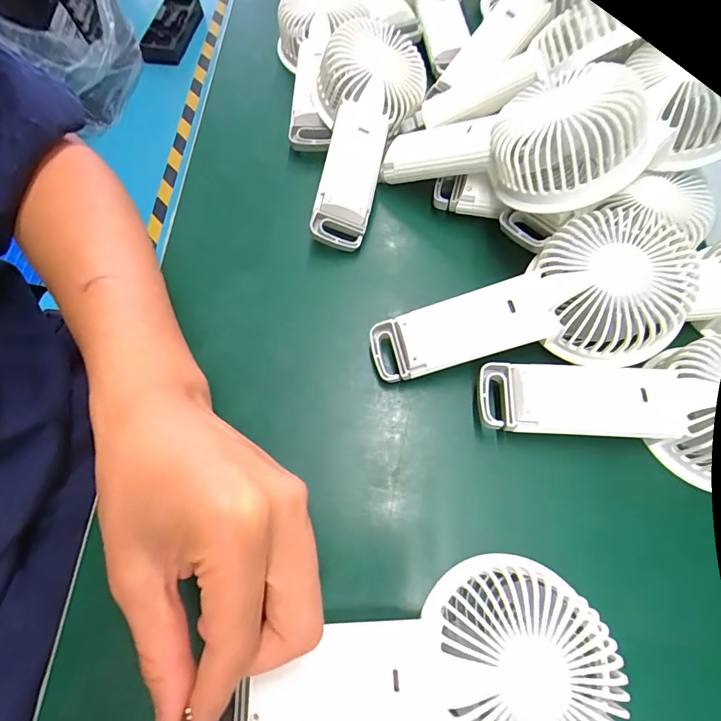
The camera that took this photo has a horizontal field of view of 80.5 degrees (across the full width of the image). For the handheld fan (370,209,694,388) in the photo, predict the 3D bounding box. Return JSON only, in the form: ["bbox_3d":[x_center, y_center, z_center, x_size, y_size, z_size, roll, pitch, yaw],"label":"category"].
[{"bbox_3d":[0.093,-0.032,0.257,0.178,0.054,0.082,-15,65,15],"label":"handheld fan"}]

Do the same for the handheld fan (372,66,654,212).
[{"bbox_3d":[0.093,-0.148,0.282,0.167,0.052,0.083,17,64,36],"label":"handheld fan"}]

